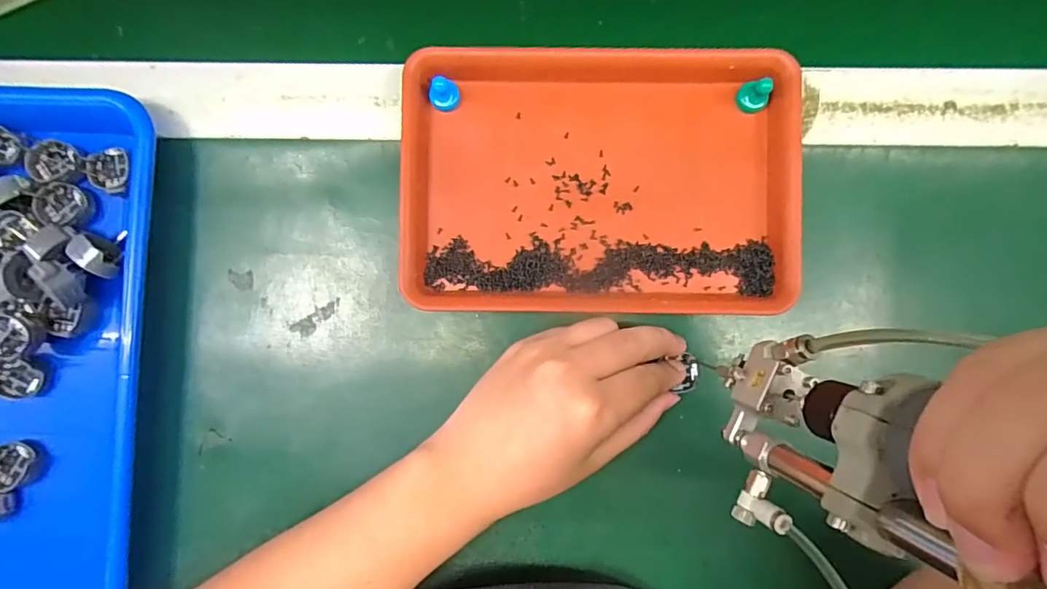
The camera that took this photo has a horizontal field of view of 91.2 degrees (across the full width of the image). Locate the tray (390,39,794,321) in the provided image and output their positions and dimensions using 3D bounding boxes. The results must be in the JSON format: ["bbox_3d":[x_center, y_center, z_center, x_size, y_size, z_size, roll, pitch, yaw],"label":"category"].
[{"bbox_3d":[0.045,-0.070,0.313,0.232,0.021,0.160,1,90,0],"label":"tray"}]

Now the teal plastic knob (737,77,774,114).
[{"bbox_3d":[0.140,-0.120,0.309,0.018,0.023,0.013,41,90,1],"label":"teal plastic knob"}]

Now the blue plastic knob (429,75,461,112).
[{"bbox_3d":[-0.048,-0.122,0.312,0.018,0.017,0.015,-11,89,0],"label":"blue plastic knob"}]

